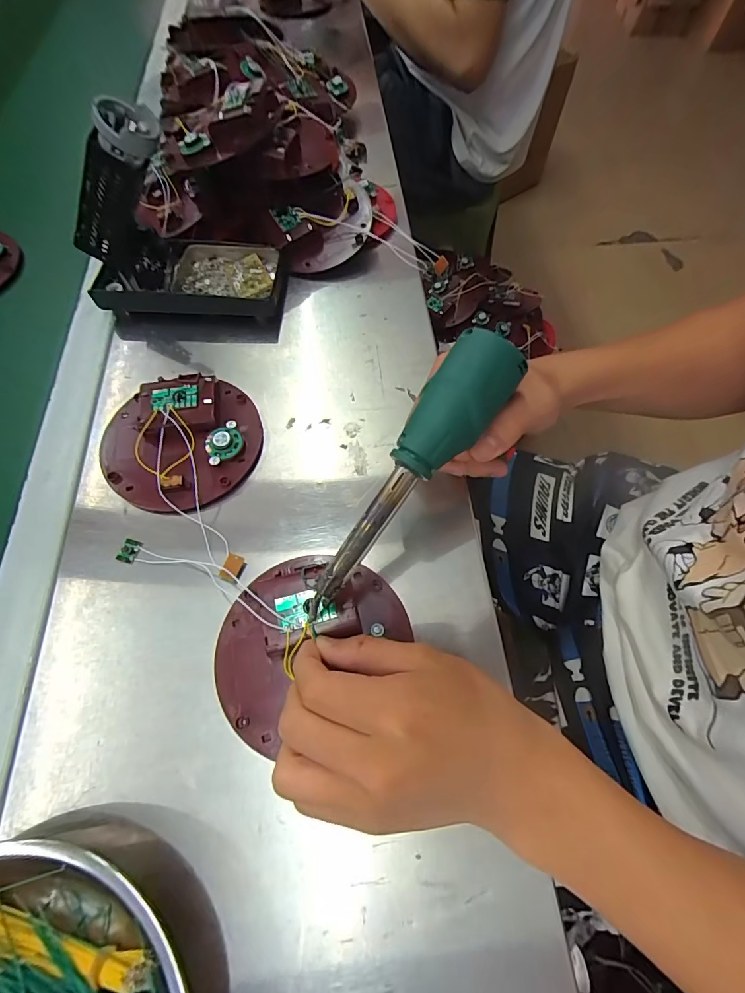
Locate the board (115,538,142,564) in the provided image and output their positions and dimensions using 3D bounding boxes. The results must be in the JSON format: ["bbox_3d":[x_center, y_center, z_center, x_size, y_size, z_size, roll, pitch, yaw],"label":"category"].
[{"bbox_3d":[-0.173,0.038,0.294,0.011,0.005,0.017,16,65,8],"label":"board"}]

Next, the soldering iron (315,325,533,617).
[{"bbox_3d":[0.017,-0.009,0.239,0.039,0.028,0.185,37,94,15],"label":"soldering iron"}]

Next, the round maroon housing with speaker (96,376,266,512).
[{"bbox_3d":[-0.148,-0.045,0.320,0.117,0.023,0.114,0,64,0],"label":"round maroon housing with speaker"}]

